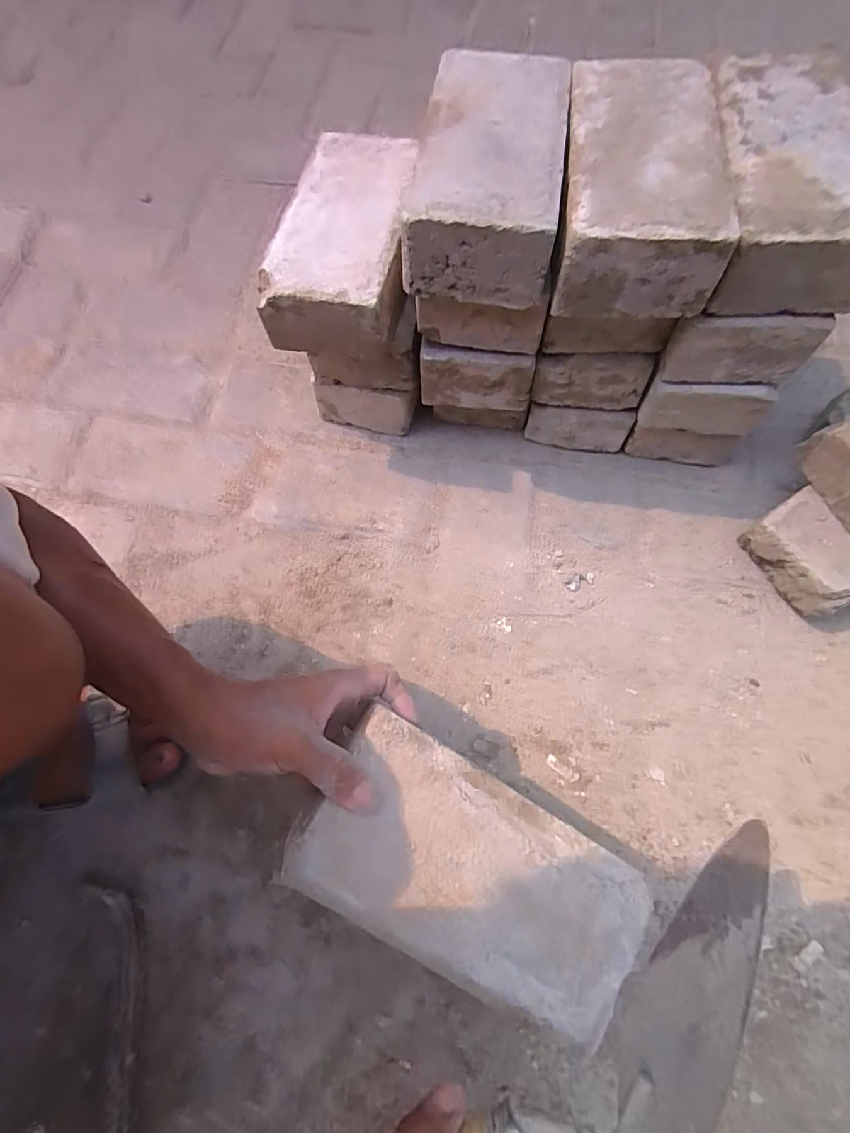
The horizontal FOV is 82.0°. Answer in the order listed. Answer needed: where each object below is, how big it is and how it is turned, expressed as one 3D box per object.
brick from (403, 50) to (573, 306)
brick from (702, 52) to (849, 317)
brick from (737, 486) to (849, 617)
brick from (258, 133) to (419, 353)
[{"bbox_3d":[0.049,-0.304,0.376,0.105,0.062,0.196,8,69,4],"label":"brick"},{"bbox_3d":[0.262,-0.288,0.367,0.107,0.065,0.192,1,68,1],"label":"brick"},{"bbox_3d":[0.380,-0.018,0.479,0.097,0.067,0.106,-34,72,-12],"label":"brick"},{"bbox_3d":[-0.069,-0.285,0.435,0.108,0.068,0.191,9,69,4],"label":"brick"}]

